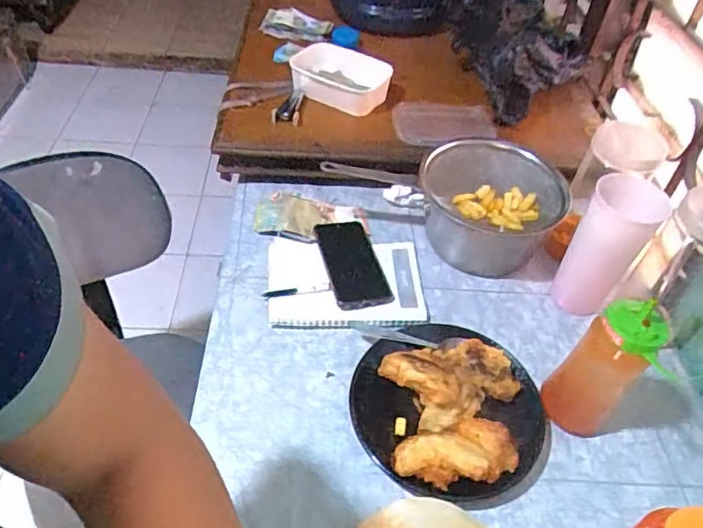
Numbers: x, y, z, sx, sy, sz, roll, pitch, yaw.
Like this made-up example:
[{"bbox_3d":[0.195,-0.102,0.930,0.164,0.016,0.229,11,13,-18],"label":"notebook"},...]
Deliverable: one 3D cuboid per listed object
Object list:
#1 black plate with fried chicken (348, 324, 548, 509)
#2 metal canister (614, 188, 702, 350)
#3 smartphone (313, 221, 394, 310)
[{"bbox_3d":[0.117,0.156,0.643,0.219,0.072,0.217,4,46,-4],"label":"black plate with fried chicken"},{"bbox_3d":[0.418,0.010,0.695,0.096,0.183,0.101,4,46,-4],"label":"metal canister"},{"bbox_3d":[0.002,-0.004,0.801,0.082,0.016,0.176,-6,47,-12],"label":"smartphone"}]

